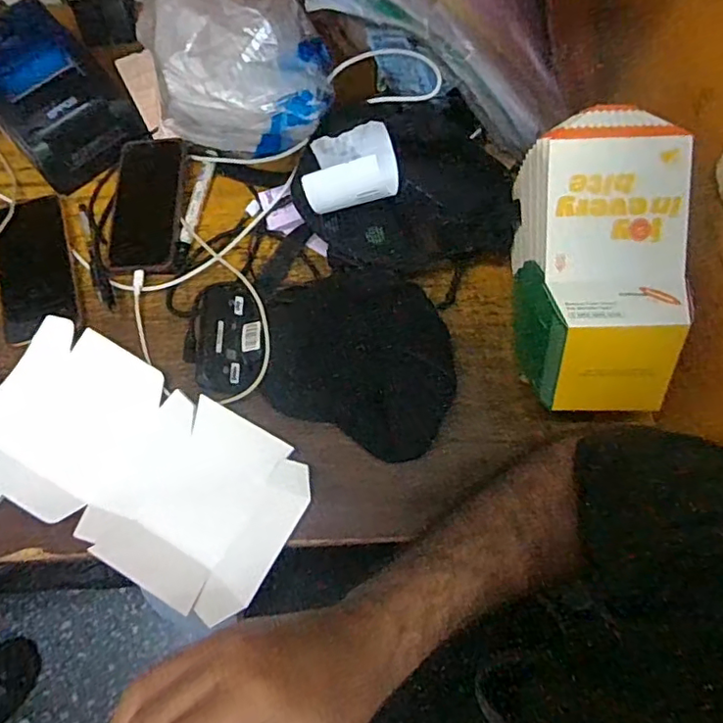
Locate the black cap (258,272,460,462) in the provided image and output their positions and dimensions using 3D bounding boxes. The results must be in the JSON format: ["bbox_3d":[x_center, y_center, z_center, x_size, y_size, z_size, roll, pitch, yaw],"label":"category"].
[{"bbox_3d":[0.002,-0.010,0.579,0.201,0.029,0.167,23,72,8],"label":"black cap"}]

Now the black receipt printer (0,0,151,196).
[{"bbox_3d":[-0.354,-0.301,0.655,0.134,0.102,0.146,-40,75,-13],"label":"black receipt printer"}]

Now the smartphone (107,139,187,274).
[{"bbox_3d":[-0.239,-0.174,0.637,0.079,0.008,0.157,-2,77,1],"label":"smartphone"}]

